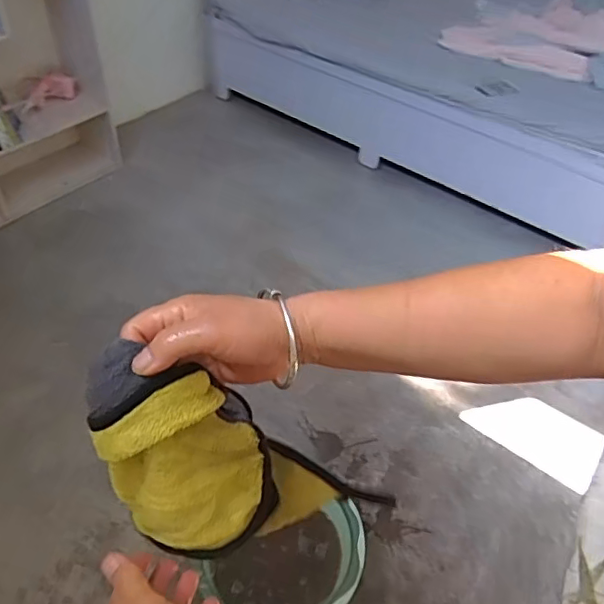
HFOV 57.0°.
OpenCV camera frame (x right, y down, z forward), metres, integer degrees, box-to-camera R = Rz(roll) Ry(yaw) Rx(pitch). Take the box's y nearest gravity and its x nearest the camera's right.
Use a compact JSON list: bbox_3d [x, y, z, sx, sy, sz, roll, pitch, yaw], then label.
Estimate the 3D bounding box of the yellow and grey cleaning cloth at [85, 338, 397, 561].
[{"bbox_3d":[-0.059,0.136,0.417,0.093,0.260,0.093,-24,44,26],"label":"yellow and grey cleaning cloth"}]

